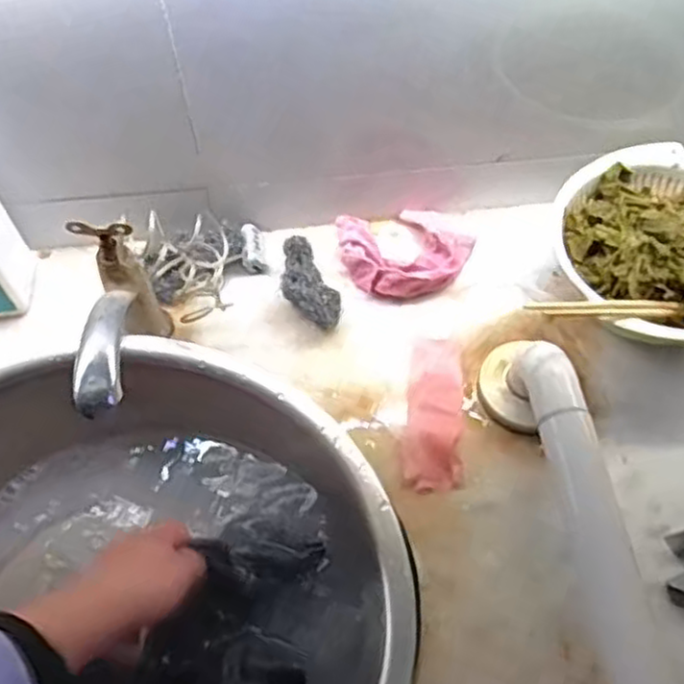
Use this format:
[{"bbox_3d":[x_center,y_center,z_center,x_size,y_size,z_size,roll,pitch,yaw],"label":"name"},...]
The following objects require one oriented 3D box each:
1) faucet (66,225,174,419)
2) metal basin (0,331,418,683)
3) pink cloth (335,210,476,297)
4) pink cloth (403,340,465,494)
[{"bbox_3d":[-0.155,0.006,0.514,0.036,0.133,0.125,-5,58,-2],"label":"faucet"},{"bbox_3d":[-0.123,0.150,0.460,0.319,0.136,0.333,0,58,1],"label":"metal basin"},{"bbox_3d":[0.057,-0.079,0.623,0.109,0.025,0.085,-20,60,-11],"label":"pink cloth"},{"bbox_3d":[0.070,0.051,0.550,0.042,0.015,0.121,4,58,3],"label":"pink cloth"}]

